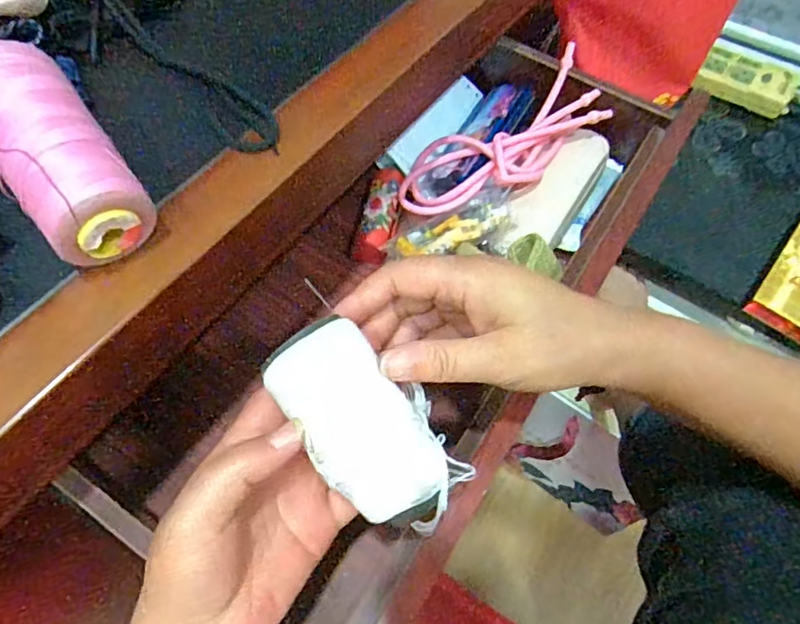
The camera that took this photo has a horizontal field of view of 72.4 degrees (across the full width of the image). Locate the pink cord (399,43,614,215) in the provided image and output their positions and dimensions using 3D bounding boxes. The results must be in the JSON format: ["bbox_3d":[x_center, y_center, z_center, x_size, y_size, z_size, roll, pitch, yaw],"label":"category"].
[{"bbox_3d":[0.091,-0.150,0.494,0.197,0.034,0.085,-29,64,1],"label":"pink cord"}]

